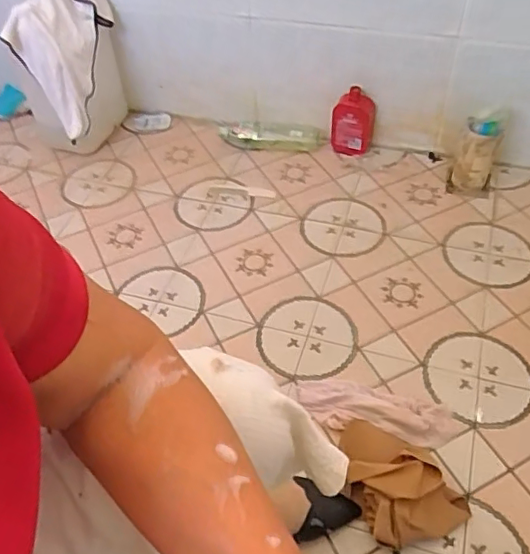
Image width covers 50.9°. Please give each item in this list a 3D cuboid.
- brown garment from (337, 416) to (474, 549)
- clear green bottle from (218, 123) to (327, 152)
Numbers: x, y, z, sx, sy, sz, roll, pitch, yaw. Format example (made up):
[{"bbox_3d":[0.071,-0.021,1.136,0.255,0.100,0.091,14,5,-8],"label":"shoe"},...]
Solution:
[{"bbox_3d":[0.187,0.273,0.798,0.142,0.074,0.194,-19,50,-12],"label":"brown garment"},{"bbox_3d":[0.015,-0.335,1.339,0.259,0.047,0.073,9,50,12],"label":"clear green bottle"}]

